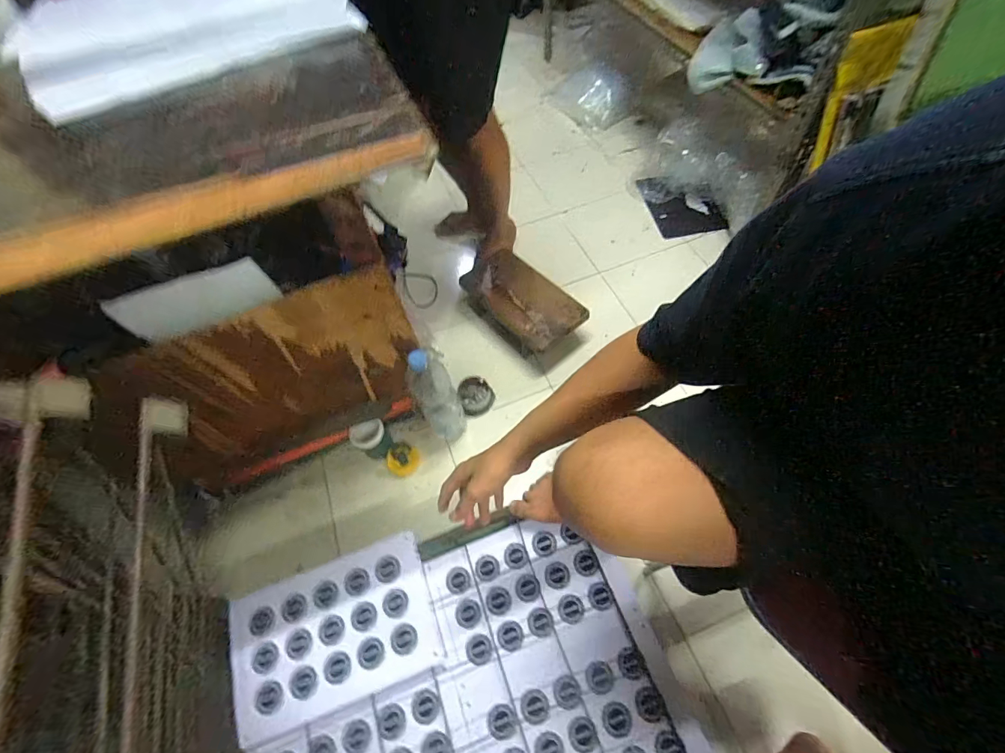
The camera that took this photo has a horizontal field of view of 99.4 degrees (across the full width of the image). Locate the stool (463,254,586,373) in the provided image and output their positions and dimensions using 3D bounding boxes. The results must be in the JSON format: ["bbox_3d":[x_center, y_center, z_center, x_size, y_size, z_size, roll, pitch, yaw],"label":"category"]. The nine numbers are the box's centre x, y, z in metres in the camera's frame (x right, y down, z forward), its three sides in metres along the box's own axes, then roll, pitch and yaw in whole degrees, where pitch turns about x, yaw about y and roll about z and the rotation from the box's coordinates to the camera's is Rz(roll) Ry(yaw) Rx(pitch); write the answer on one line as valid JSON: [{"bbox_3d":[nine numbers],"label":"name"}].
[{"bbox_3d":[0.056,-0.188,1.160,0.200,0.114,0.337,-38,64,-16],"label":"stool"}]

